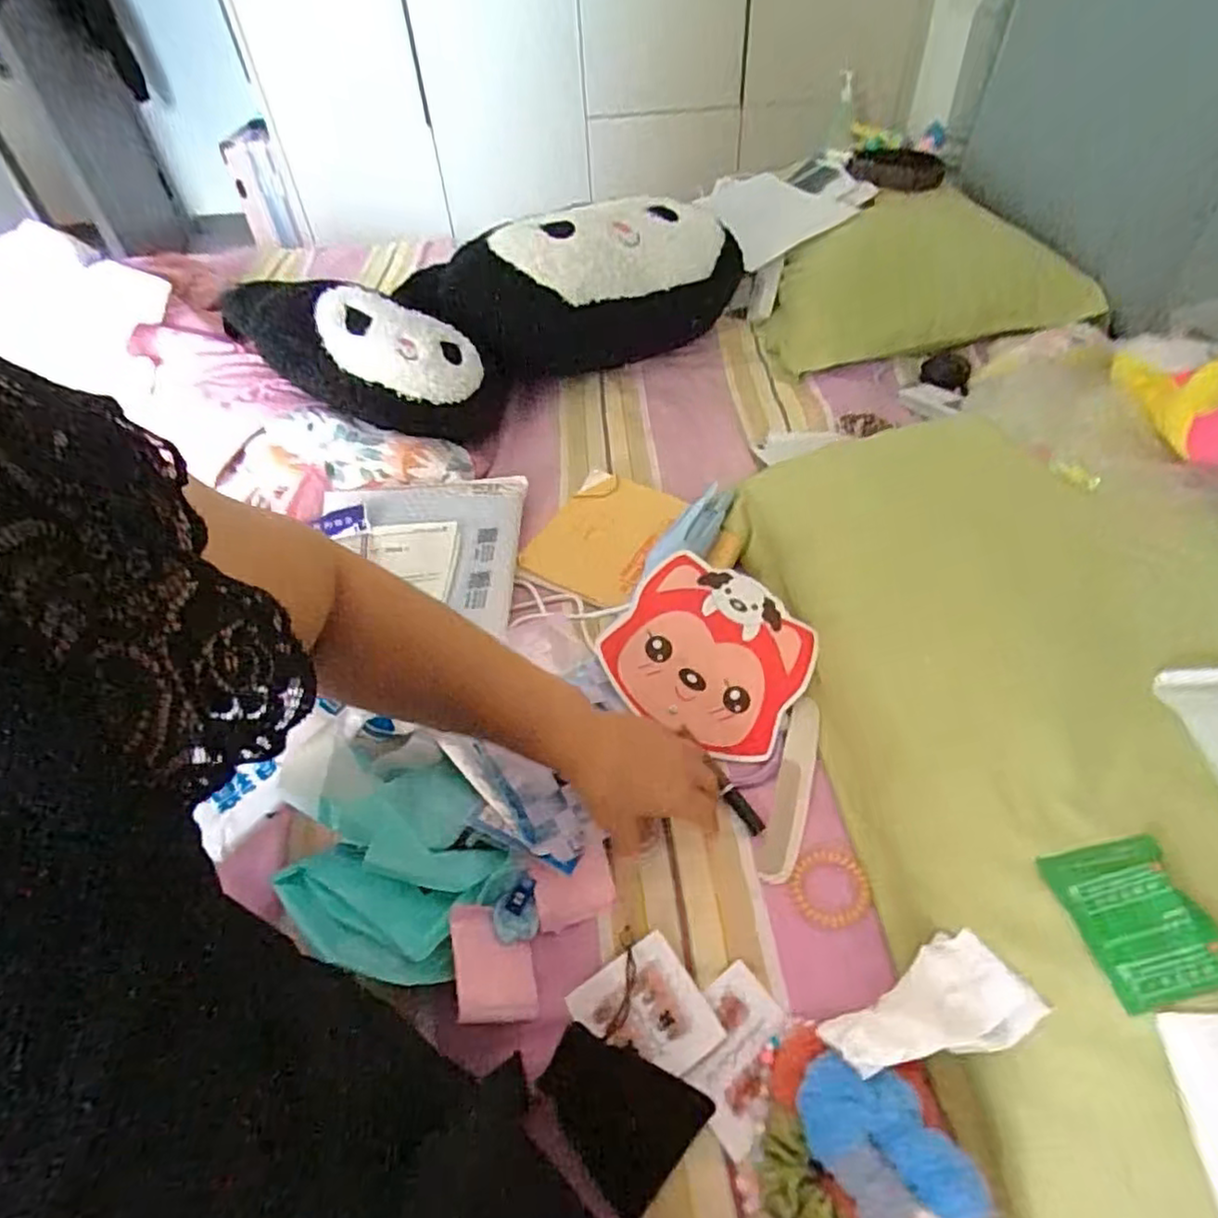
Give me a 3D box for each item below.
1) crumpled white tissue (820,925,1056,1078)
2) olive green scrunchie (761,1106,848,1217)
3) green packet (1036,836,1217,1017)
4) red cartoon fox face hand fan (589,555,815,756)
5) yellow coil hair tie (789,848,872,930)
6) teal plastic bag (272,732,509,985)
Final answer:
[{"bbox_3d":[0.185,0.238,0.391,0.110,0.028,0.060,-26,50,-18],"label":"crumpled white tissue"},{"bbox_3d":[0.103,0.317,0.372,0.034,0.024,0.069,-18,34,-12],"label":"olive green scrunchie"},{"bbox_3d":[0.298,0.173,0.382,0.063,0.010,0.084,-25,46,14],"label":"green packet"},{"bbox_3d":[0.086,0.036,0.573,0.158,0.011,0.141,31,74,6],"label":"red cartoon fox face hand fan"},{"bbox_3d":[0.159,0.202,0.491,0.055,0.010,0.055,-11,55,15],"label":"yellow coil hair tie"},{"bbox_3d":[-0.155,0.162,0.470,0.139,0.068,0.144,12,49,16],"label":"teal plastic bag"}]

